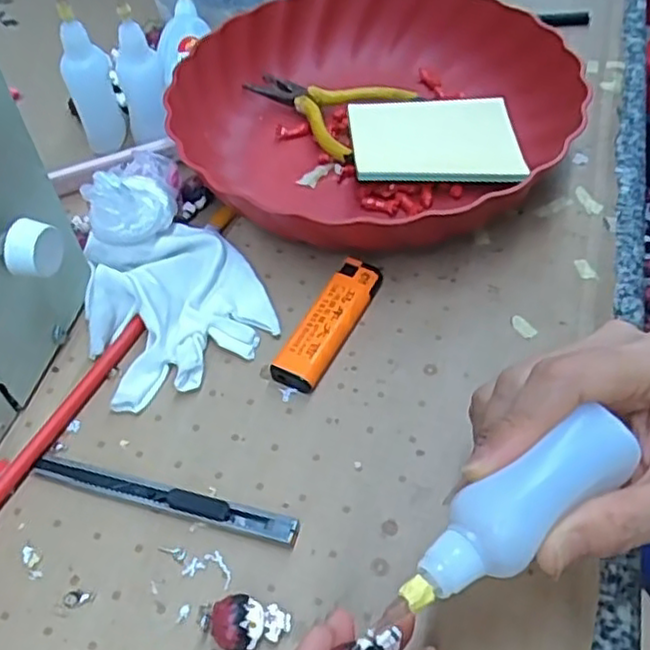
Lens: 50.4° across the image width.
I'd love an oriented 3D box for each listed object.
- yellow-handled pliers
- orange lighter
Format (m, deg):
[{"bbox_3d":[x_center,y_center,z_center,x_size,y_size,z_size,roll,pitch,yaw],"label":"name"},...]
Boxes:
[{"bbox_3d":[-0.005,-0.148,0.455,0.108,0.014,0.075,31,59,24],"label":"yellow-handled pliers"},{"bbox_3d":[0.002,-0.001,0.353,0.025,0.013,0.081,21,55,19],"label":"orange lighter"}]

